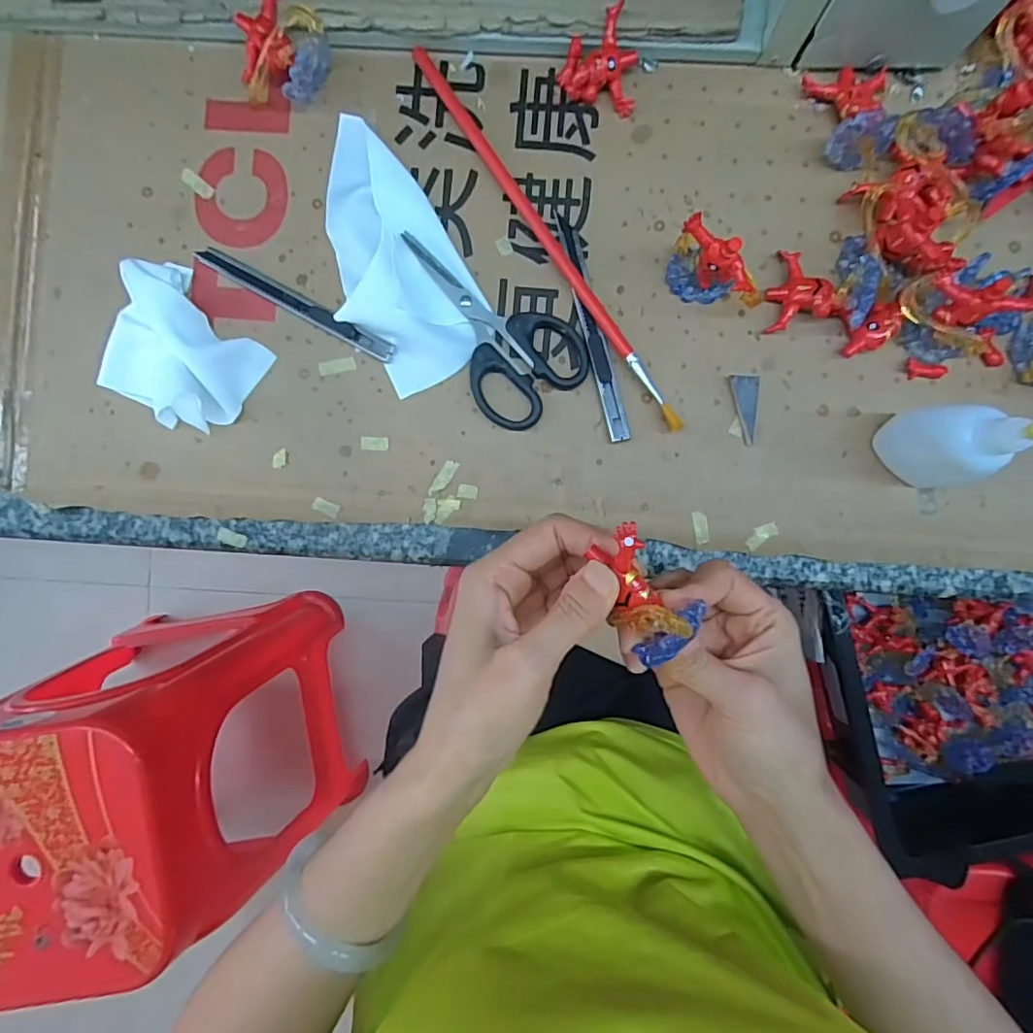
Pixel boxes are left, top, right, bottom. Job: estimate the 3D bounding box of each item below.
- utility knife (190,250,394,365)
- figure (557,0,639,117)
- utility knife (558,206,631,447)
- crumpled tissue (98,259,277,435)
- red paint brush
[{"bbox_3d":[-0.128,-0.123,0.320,0.128,0.011,0.011,29,91,1],"label":"utility knife"},{"bbox_3d":[0.048,-0.253,0.309,0.043,0.023,0.041,15,91,1],"label":"figure"},{"bbox_3d":[0.043,-0.108,0.318,0.013,0.007,0.134,-13,90,1],"label":"utility knife"},{"bbox_3d":[-0.189,-0.092,0.311,0.083,0.028,0.077,31,91,1],"label":"crumpled tissue"},{"bbox_3d":[0.017,-0.158,0.316,0.008,0.013,0.261,-33,90,1],"label":"red paint brush"}]

